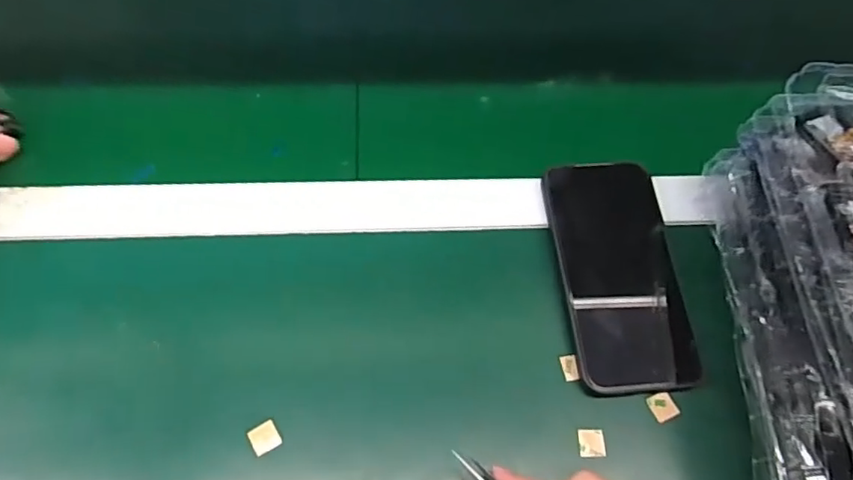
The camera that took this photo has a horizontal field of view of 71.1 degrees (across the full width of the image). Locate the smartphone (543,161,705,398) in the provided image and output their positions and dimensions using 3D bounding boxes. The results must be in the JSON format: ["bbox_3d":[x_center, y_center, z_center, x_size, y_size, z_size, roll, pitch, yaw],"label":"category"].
[{"bbox_3d":[0.128,0.019,0.397,0.076,0.010,0.158,-3,66,-5],"label":"smartphone"}]

